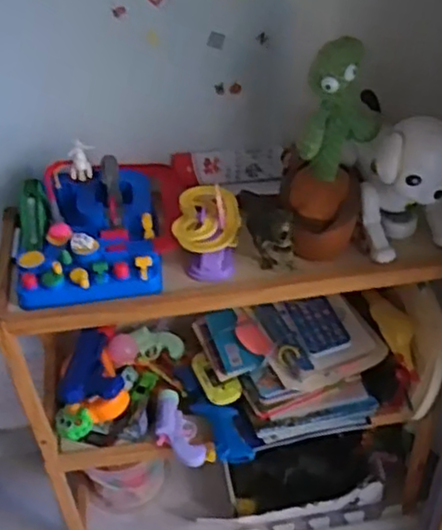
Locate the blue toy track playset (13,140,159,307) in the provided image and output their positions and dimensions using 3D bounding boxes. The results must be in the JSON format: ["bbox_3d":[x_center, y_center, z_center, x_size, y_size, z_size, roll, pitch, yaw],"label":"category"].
[{"bbox_3d":[-0.184,-0.060,0.946,0.205,0.134,0.177,-8,43,-5],"label":"blue toy track playset"}]

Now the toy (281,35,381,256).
[{"bbox_3d":[0.137,-0.133,0.897,0.114,0.294,0.090,4,43,8],"label":"toy"}]

